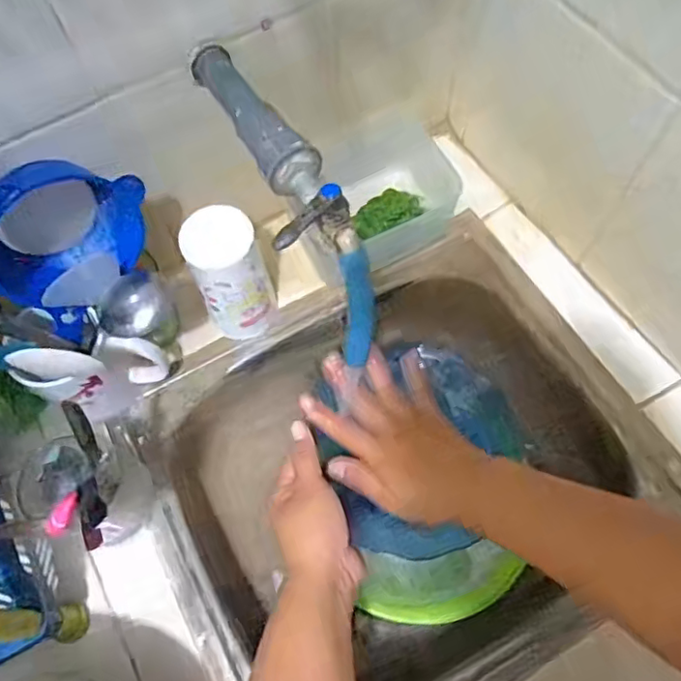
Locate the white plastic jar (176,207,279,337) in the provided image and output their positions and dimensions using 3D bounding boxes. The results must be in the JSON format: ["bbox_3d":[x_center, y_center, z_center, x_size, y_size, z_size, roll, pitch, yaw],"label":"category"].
[{"bbox_3d":[-0.097,-0.056,0.547,0.061,0.140,0.057,-1,66,2],"label":"white plastic jar"}]

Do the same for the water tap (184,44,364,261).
[{"bbox_3d":[-0.051,-0.144,0.406,0.052,0.041,0.207,-22,67,-7],"label":"water tap"}]

